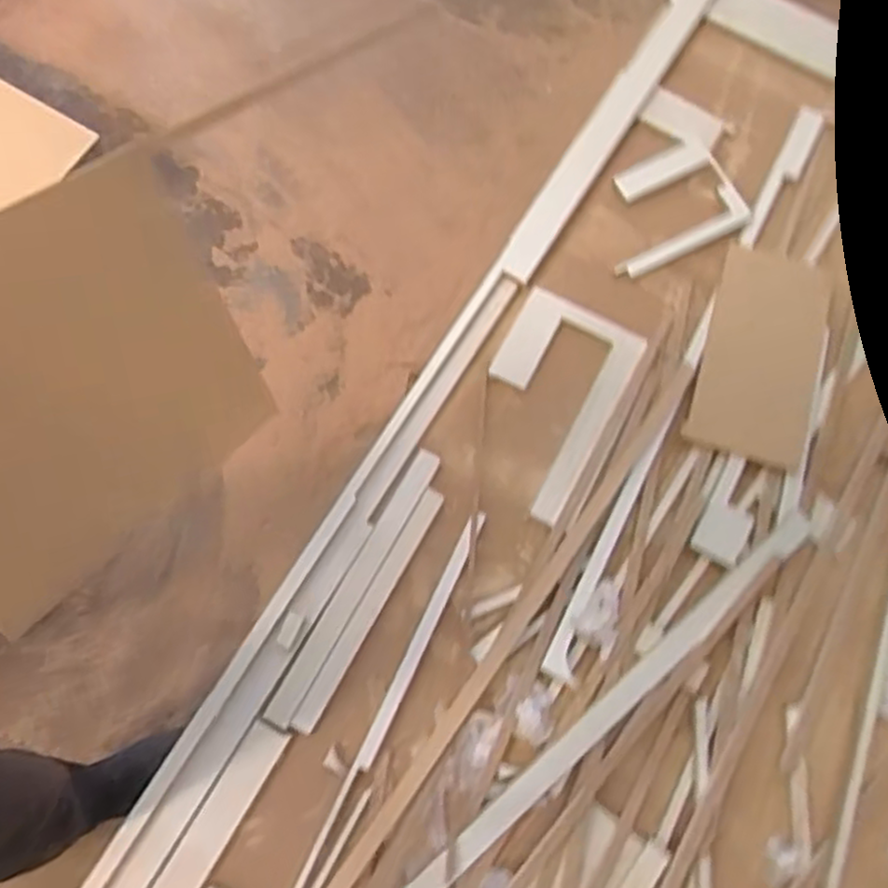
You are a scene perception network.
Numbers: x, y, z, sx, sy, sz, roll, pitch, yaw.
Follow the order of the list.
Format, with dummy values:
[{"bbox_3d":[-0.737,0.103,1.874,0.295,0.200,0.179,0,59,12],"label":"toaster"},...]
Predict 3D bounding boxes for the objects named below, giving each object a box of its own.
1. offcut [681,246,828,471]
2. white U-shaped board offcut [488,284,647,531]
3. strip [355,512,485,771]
[{"bbox_3d":[0.568,-0.159,1.306,0.208,0.020,0.392,19,73,4],"label":"offcut"},{"bbox_3d":[0.177,-0.074,1.279,0.221,0.018,0.376,28,74,6],"label":"white U-shaped board offcut"},{"bbox_3d":[-0.031,0.301,1.163,0.023,0.025,0.424,25,74,6],"label":"strip"}]

